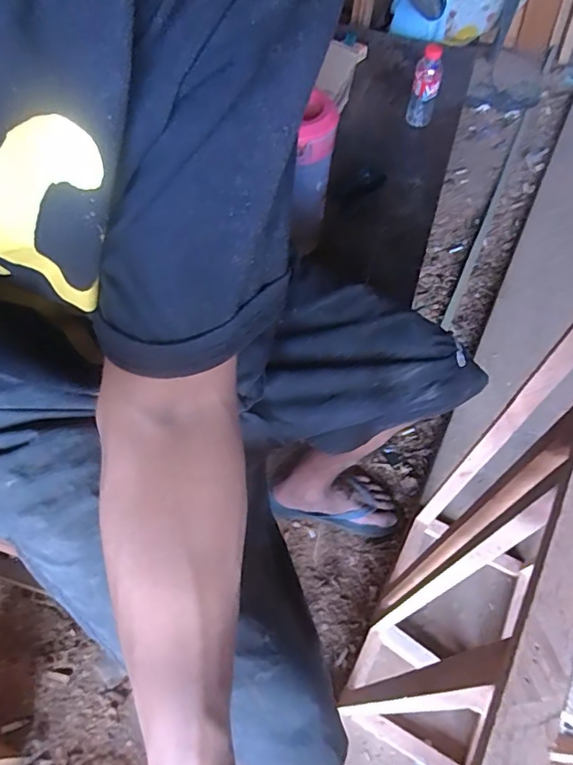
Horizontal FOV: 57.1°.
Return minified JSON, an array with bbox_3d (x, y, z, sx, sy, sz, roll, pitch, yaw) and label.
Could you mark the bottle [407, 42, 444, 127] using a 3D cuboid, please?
[{"bbox_3d":[0.270,-0.571,1.027,0.054,0.141,0.052,16,59,5],"label":"bottle"}]

